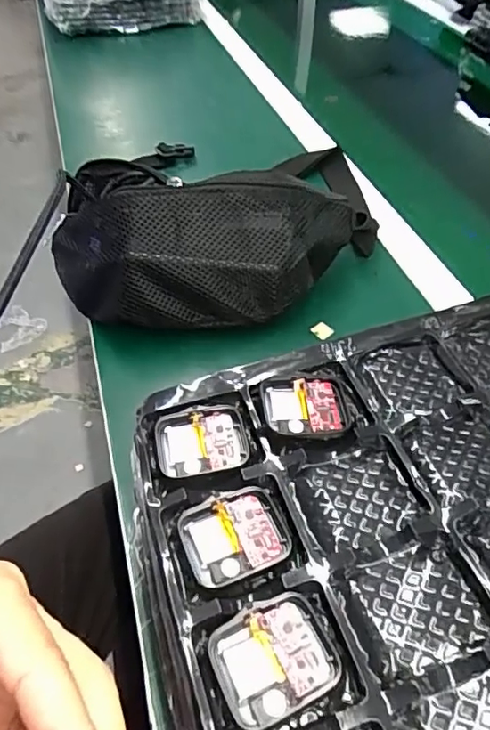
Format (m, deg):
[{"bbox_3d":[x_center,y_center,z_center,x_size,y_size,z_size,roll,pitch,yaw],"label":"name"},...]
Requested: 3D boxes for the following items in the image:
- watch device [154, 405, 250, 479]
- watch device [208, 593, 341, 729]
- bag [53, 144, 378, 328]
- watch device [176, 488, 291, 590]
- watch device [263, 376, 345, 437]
[{"bbox_3d":[-0.020,0.038,0.260,0.044,0.011,0.036,-10,49,-10],"label":"watch device"},{"bbox_3d":[0.011,0.109,0.198,0.043,0.008,0.036,-21,52,-18],"label":"watch device"},{"bbox_3d":[-0.019,-0.111,0.458,0.285,0.095,0.125,-4,49,-4],"label":"bag"},{"bbox_3d":[-0.004,0.073,0.228,0.044,0.006,0.037,-16,51,-14],"label":"watch device"},{"bbox_3d":[0.030,0.020,0.266,0.041,0.004,0.036,-2,48,-3],"label":"watch device"}]

